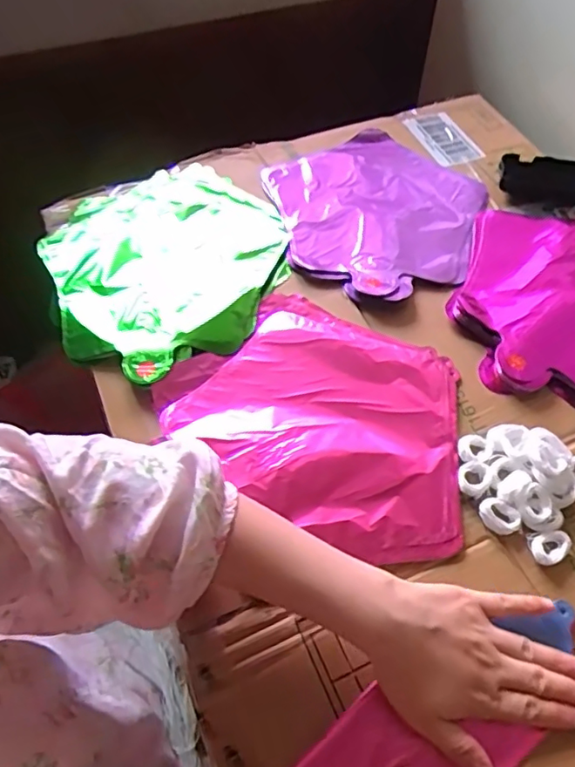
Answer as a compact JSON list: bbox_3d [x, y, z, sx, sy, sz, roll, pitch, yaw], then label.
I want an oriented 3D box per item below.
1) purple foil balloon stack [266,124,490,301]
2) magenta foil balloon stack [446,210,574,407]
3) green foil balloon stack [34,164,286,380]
[{"bbox_3d":[0.101,-0.188,0.610,0.227,0.014,0.231,-27,61,-16],"label":"purple foil balloon stack"},{"bbox_3d":[0.283,-0.082,0.551,0.230,0.017,0.243,11,58,7],"label":"magenta foil balloon stack"},{"bbox_3d":[-0.116,-0.121,0.568,0.229,0.024,0.254,-23,60,-15],"label":"green foil balloon stack"}]

